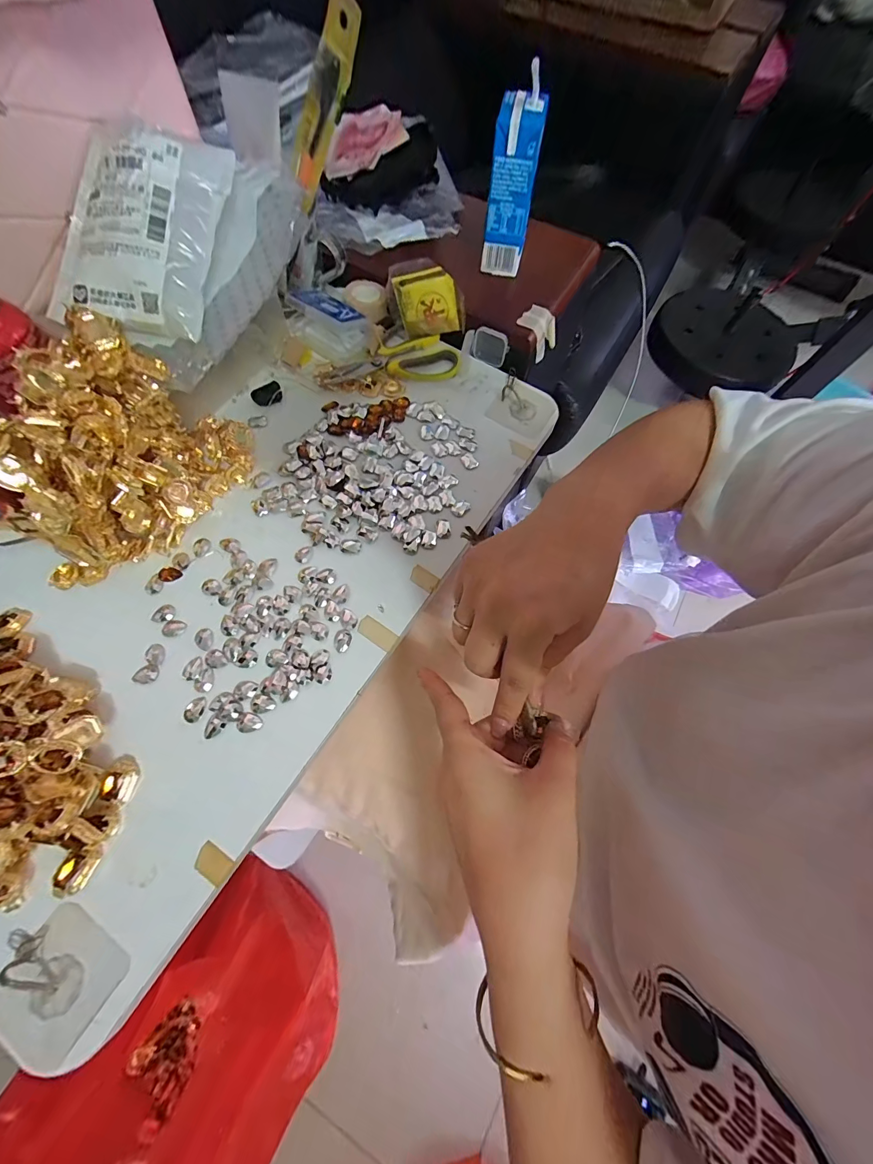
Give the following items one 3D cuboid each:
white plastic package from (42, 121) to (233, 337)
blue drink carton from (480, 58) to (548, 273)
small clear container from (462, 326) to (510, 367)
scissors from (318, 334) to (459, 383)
[{"bbox_3d":[-0.223,-0.258,0.286,0.117,0.026,0.134,7,94,-6],"label":"white plastic package"},{"bbox_3d":[0.069,-0.359,0.352,0.040,0.128,0.031,10,68,2],"label":"blue drink carton"},{"bbox_3d":[0.051,-0.241,0.395,0.046,0.032,0.009,19,69,4],"label":"small clear container"},{"bbox_3d":[-0.048,-0.232,0.396,0.137,0.014,0.061,-9,69,-6],"label":"scissors"}]

